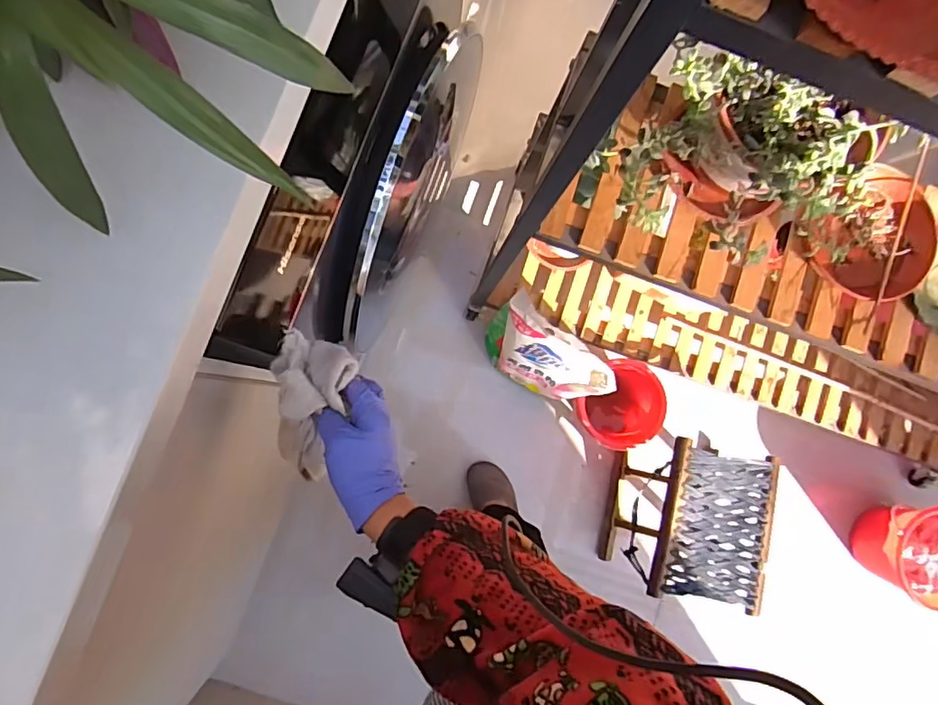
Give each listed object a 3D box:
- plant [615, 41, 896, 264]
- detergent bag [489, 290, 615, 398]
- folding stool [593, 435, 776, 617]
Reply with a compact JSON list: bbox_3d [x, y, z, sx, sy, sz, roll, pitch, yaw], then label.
[{"bbox_3d":[0.289,-0.191,0.597,0.209,0.196,0.163,6,85,-4],"label":"plant"},{"bbox_3d":[0.146,0.018,1.104,0.252,0.302,0.097,36,84,-1],"label":"detergent bag"},{"bbox_3d":[0.447,0.334,1.155,0.230,0.274,0.274,9,85,-4],"label":"folding stool"}]

